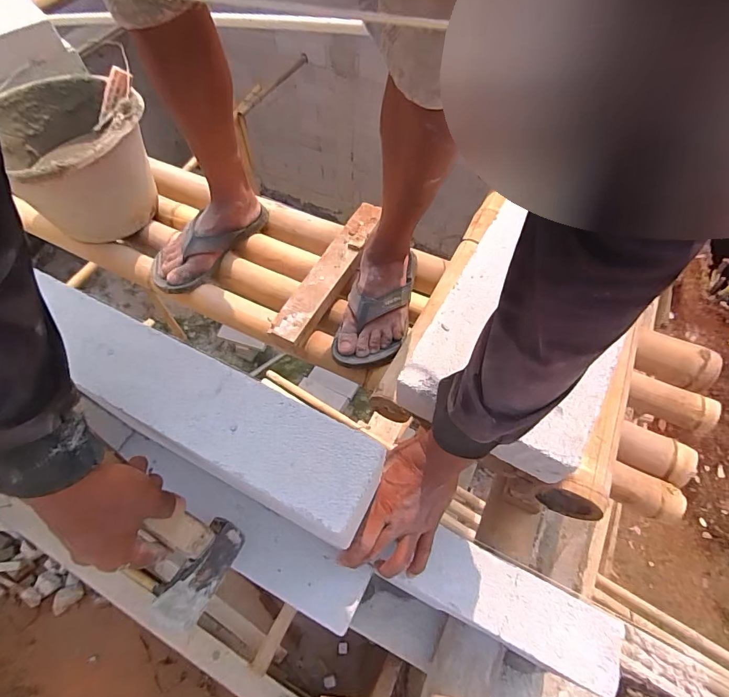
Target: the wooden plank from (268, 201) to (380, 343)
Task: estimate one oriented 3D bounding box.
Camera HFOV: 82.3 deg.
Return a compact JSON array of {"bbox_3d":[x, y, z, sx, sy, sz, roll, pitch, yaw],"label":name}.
[{"bbox_3d":[-0.058,-0.141,0.711,0.057,0.021,0.307,26,63,13],"label":"wooden plank"}]

